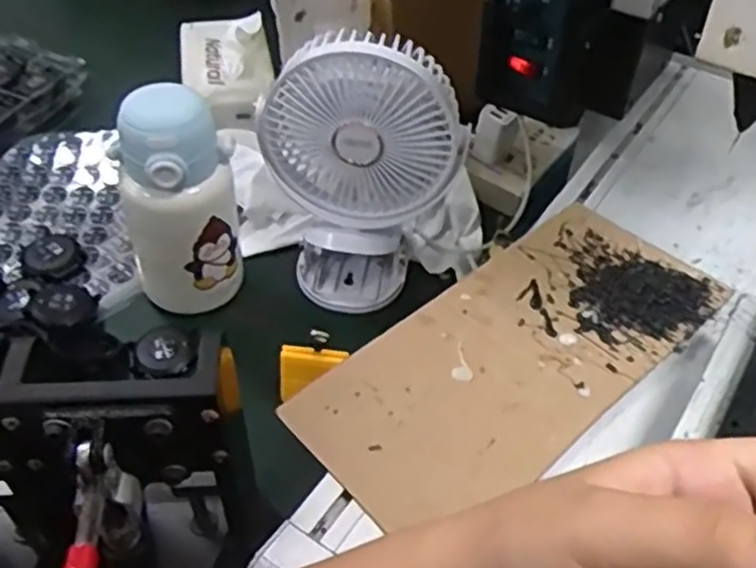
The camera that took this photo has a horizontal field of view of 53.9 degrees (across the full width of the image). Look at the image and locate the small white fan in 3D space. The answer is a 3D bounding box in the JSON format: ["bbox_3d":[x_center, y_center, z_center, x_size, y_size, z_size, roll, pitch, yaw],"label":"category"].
[{"bbox_3d":[-0.010,-0.083,0.580,0.151,0.197,0.090,-6,49,-6],"label":"small white fan"}]

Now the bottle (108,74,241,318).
[{"bbox_3d":[-0.148,-0.060,0.563,0.076,0.172,0.064,-1,48,-2],"label":"bottle"}]

